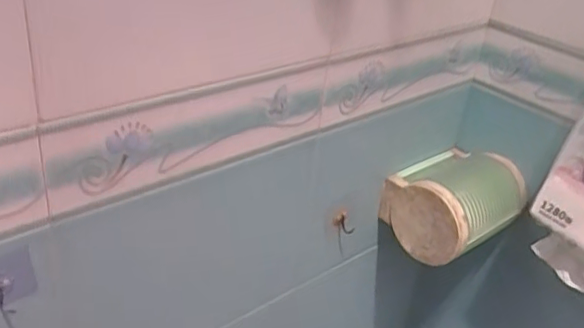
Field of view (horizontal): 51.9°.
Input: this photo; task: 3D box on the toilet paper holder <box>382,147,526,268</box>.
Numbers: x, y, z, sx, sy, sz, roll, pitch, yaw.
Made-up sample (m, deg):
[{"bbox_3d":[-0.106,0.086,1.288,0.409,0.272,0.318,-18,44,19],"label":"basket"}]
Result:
[{"bbox_3d":[0.245,0.069,0.912,0.172,0.122,0.144,-16,38,-32],"label":"toilet paper holder"}]

